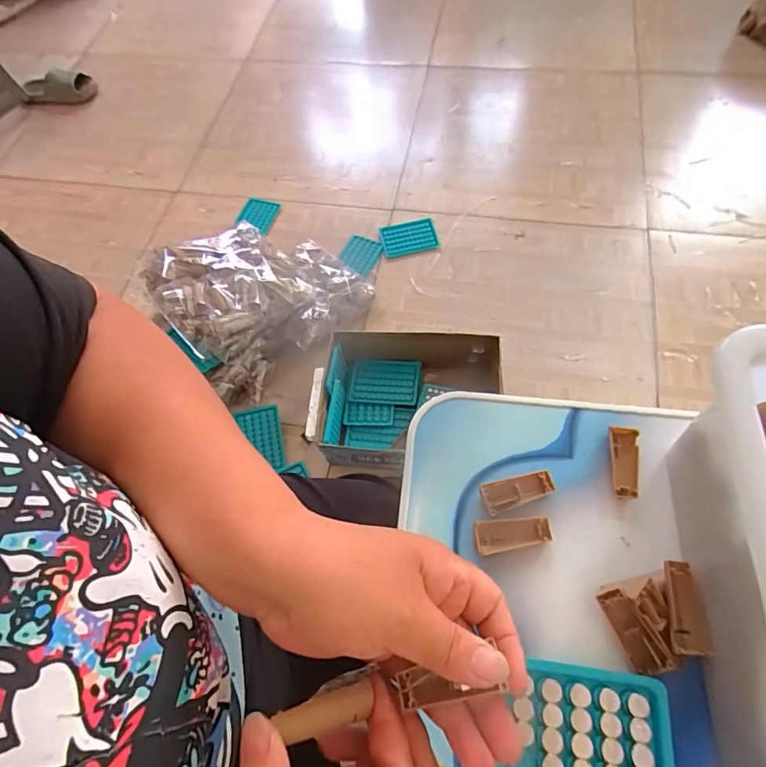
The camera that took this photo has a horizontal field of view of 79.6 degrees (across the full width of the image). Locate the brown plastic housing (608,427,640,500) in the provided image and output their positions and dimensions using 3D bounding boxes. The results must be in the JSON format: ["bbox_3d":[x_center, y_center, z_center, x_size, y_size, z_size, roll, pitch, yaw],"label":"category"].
[{"bbox_3d":[0.172,0.056,0.327,0.017,0.010,0.050,5,65,7],"label":"brown plastic housing"}]

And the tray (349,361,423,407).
[{"bbox_3d":[0.004,-0.002,0.910,0.135,0.007,0.086,3,82,7],"label":"tray"}]

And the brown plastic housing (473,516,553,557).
[{"bbox_3d":[0.087,0.101,0.307,0.051,0.006,0.020,-7,64,2],"label":"brown plastic housing"}]

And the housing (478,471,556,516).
[{"bbox_3d":[0.094,0.075,0.320,0.049,0.008,0.021,-16,64,-3],"label":"housing"}]

